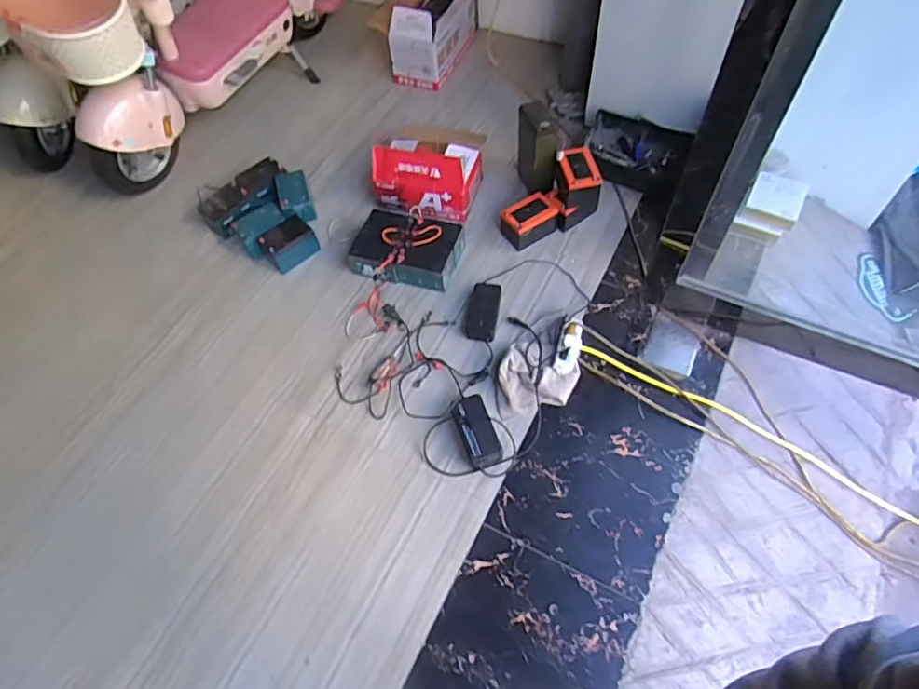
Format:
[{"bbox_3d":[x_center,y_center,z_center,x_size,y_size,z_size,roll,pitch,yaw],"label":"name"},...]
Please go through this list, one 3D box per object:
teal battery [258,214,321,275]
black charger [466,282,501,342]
[{"bbox_3d":[-0.517,-0.308,1.717,0.152,0.078,0.114,-33,63,-19],"label":"teal battery"},{"bbox_3d":[0.068,-0.093,1.575,0.082,0.035,0.178,8,58,6],"label":"black charger"}]

